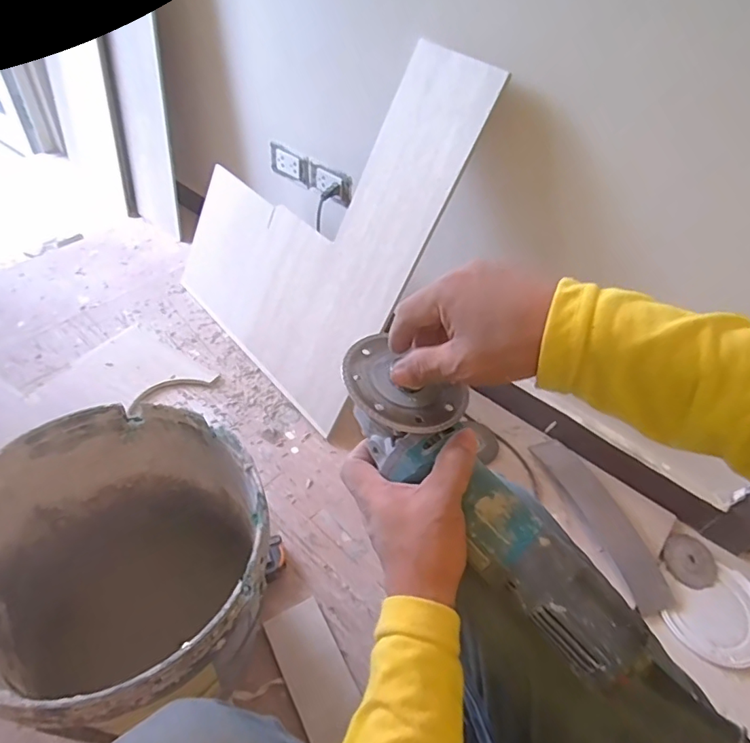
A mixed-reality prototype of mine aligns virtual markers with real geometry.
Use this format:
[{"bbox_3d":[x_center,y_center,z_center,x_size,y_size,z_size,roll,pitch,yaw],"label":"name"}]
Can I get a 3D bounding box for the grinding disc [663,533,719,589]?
[{"bbox_3d":[0.531,0.318,0.872,0.083,0.009,0.088,3,47,-3],"label":"grinding disc"}]

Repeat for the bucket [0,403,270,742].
[{"bbox_3d":[-0.273,0.263,0.620,0.294,0.334,0.289,3,47,-3],"label":"bucket"}]

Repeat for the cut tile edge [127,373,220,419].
[{"bbox_3d":[-0.409,0.034,1.041,0.184,0.006,0.058,-25,54,-26],"label":"cut tile edge"}]

